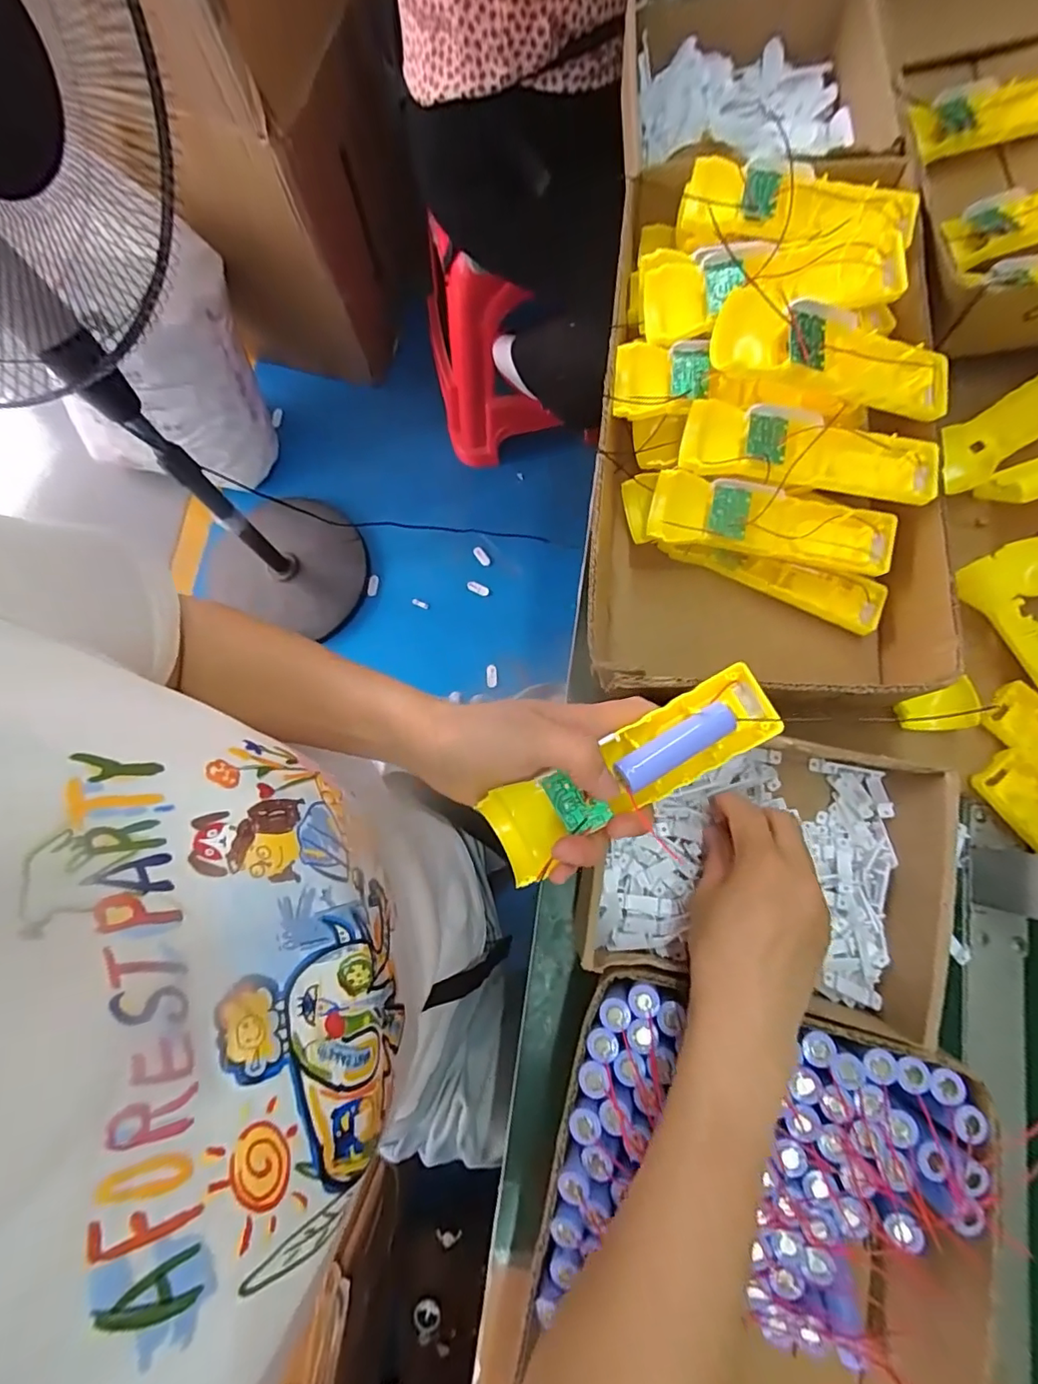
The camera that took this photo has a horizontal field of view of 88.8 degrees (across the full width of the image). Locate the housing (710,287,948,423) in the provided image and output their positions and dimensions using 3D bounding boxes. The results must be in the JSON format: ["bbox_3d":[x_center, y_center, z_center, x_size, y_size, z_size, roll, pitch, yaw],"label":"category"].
[{"bbox_3d":[0.207,-0.218,0.345,0.162,0.043,0.051,4,79,2],"label":"housing"}]

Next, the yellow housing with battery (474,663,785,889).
[{"bbox_3d":[0.059,0.043,0.280,0.163,0.037,0.044,-31,79,6],"label":"yellow housing with battery"}]

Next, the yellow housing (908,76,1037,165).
[{"bbox_3d":[0.397,-0.479,0.440,0.135,0.033,0.048,-11,78,-1],"label":"yellow housing"}]

